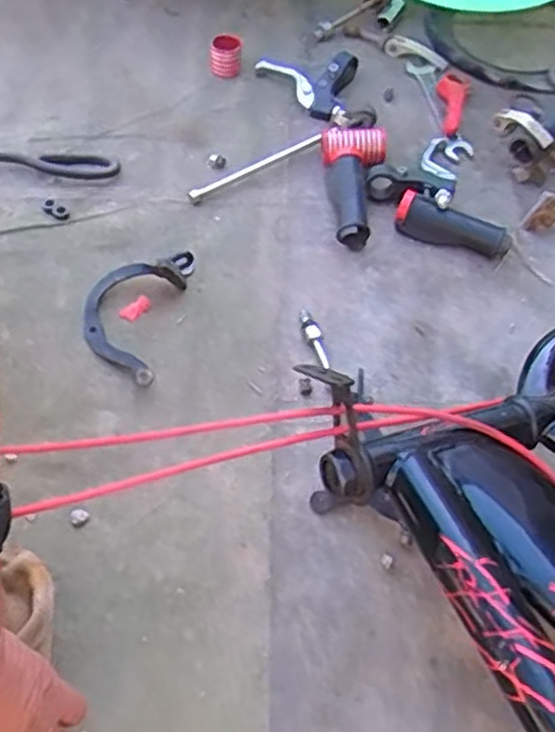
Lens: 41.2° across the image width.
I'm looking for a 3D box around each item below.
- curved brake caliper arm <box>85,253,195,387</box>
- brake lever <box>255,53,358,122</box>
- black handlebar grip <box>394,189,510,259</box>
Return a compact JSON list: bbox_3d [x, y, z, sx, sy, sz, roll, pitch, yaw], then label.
[{"bbox_3d":[-0.126,-0.046,0.619,0.078,0.023,0.122,11,59,5],"label":"curved brake caliper arm"},{"bbox_3d":[0.031,-0.289,0.765,0.104,0.025,0.087,1,58,-1],"label":"brake lever"},{"bbox_3d":[0.156,-0.123,0.661,0.100,0.032,0.026,21,60,11],"label":"black handlebar grip"}]

